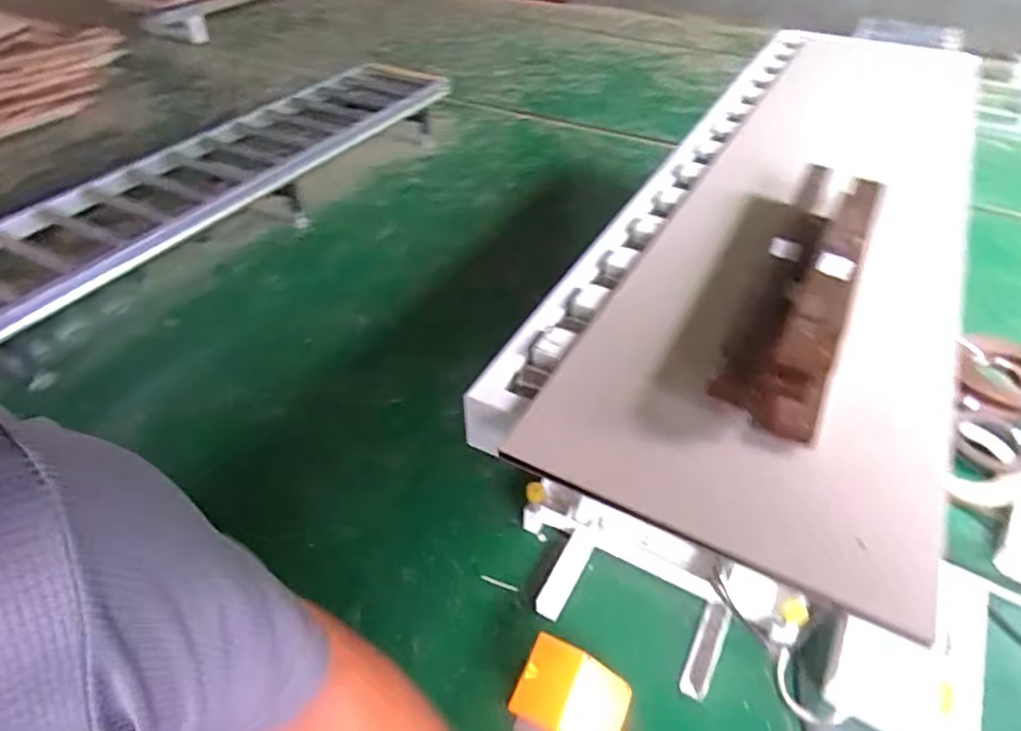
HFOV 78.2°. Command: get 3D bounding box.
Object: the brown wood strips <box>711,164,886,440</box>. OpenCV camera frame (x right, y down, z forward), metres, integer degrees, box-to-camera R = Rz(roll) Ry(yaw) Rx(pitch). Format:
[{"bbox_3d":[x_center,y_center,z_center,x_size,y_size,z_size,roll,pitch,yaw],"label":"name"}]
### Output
[{"bbox_3d":[0.569,-0.202,1.187,0.170,0.138,0.793,20,46,21],"label":"brown wood strips"}]

